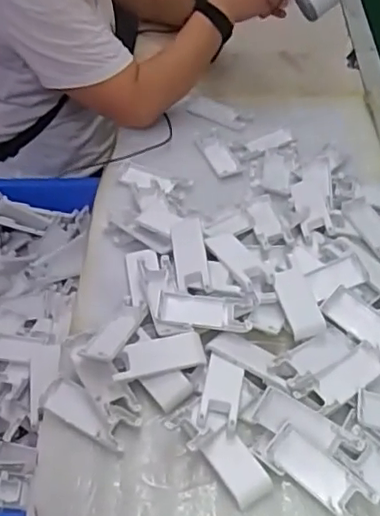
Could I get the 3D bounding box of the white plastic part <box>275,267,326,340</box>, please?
[{"bbox_3d":[0.122,0.050,0.661,0.037,0.013,0.080,-14,65,-9],"label":"white plastic part"}]

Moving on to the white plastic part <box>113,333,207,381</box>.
[{"bbox_3d":[-0.032,0.101,0.612,0.092,0.010,0.036,-9,50,-5],"label":"white plastic part"}]

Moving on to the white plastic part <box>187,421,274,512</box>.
[{"bbox_3d":[0.040,0.195,0.557,0.041,0.010,0.079,-37,76,-25],"label":"white plastic part"}]

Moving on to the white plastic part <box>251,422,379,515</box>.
[{"bbox_3d":[0.119,0.203,0.555,0.108,0.019,0.044,31,58,26],"label":"white plastic part"}]

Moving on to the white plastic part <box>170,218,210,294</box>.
[{"bbox_3d":[-0.001,-0.008,0.704,0.038,0.014,0.115,-6,50,-2],"label":"white plastic part"}]

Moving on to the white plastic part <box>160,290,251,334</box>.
[{"bbox_3d":[0.016,0.056,0.650,0.099,0.013,0.043,3,50,6],"label":"white plastic part"}]

